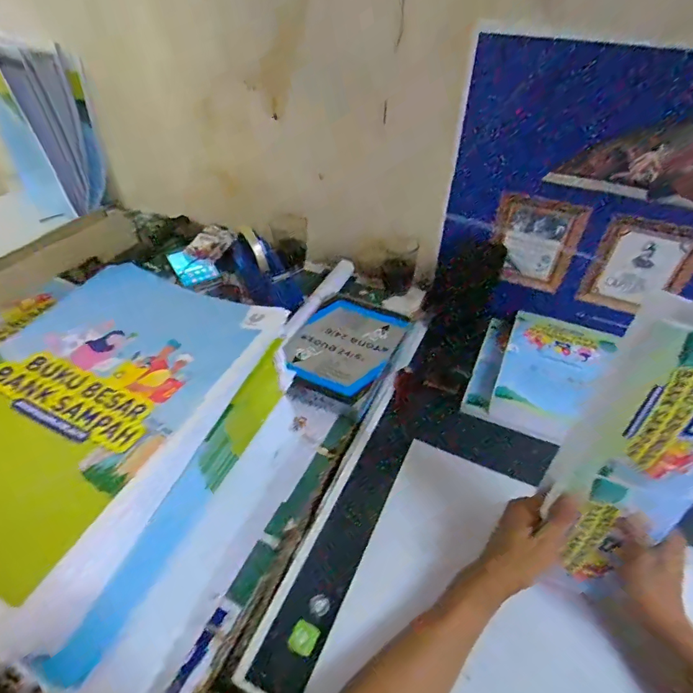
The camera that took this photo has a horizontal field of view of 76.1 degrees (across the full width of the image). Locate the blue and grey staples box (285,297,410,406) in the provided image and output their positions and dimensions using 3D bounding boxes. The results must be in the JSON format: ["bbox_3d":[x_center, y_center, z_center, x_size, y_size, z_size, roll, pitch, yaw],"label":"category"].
[{"bbox_3d":[-0.005,-0.001,0.649,0.136,0.035,0.179,23,47,21],"label":"blue and grey staples box"}]

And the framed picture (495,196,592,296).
[{"bbox_3d":[0.279,-0.155,0.665,0.112,0.163,0.016,24,61,22],"label":"framed picture"}]

